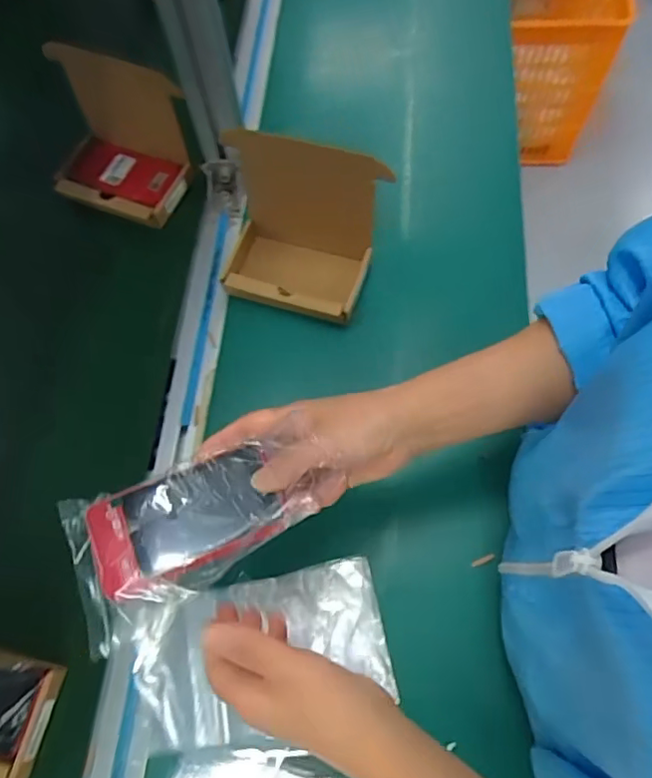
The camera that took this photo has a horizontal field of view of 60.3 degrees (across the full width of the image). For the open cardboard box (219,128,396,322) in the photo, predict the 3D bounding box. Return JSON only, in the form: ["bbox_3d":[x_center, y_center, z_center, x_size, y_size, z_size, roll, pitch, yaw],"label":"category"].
[{"bbox_3d":[-0.029,-0.136,0.538,0.135,0.160,0.098,16,69,9],"label":"open cardboard box"}]

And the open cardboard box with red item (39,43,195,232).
[{"bbox_3d":[-0.234,-0.268,0.603,0.154,0.127,0.092,22,70,12],"label":"open cardboard box with red item"}]

